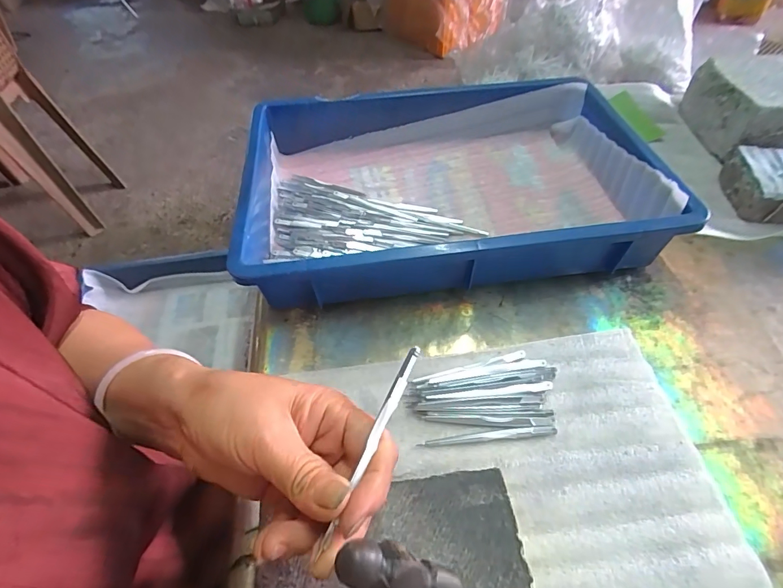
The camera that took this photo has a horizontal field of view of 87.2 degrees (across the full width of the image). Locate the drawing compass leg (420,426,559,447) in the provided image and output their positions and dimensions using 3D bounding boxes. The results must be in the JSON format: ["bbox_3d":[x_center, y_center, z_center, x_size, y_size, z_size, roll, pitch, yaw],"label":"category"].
[{"bbox_3d":[0.076,0.112,0.325,0.107,0.004,0.008,-4,52,-1],"label":"drawing compass leg"}]

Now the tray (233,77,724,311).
[{"bbox_3d":[0.056,-0.123,0.462,0.412,0.078,0.283,-4,52,-1],"label":"tray"}]

